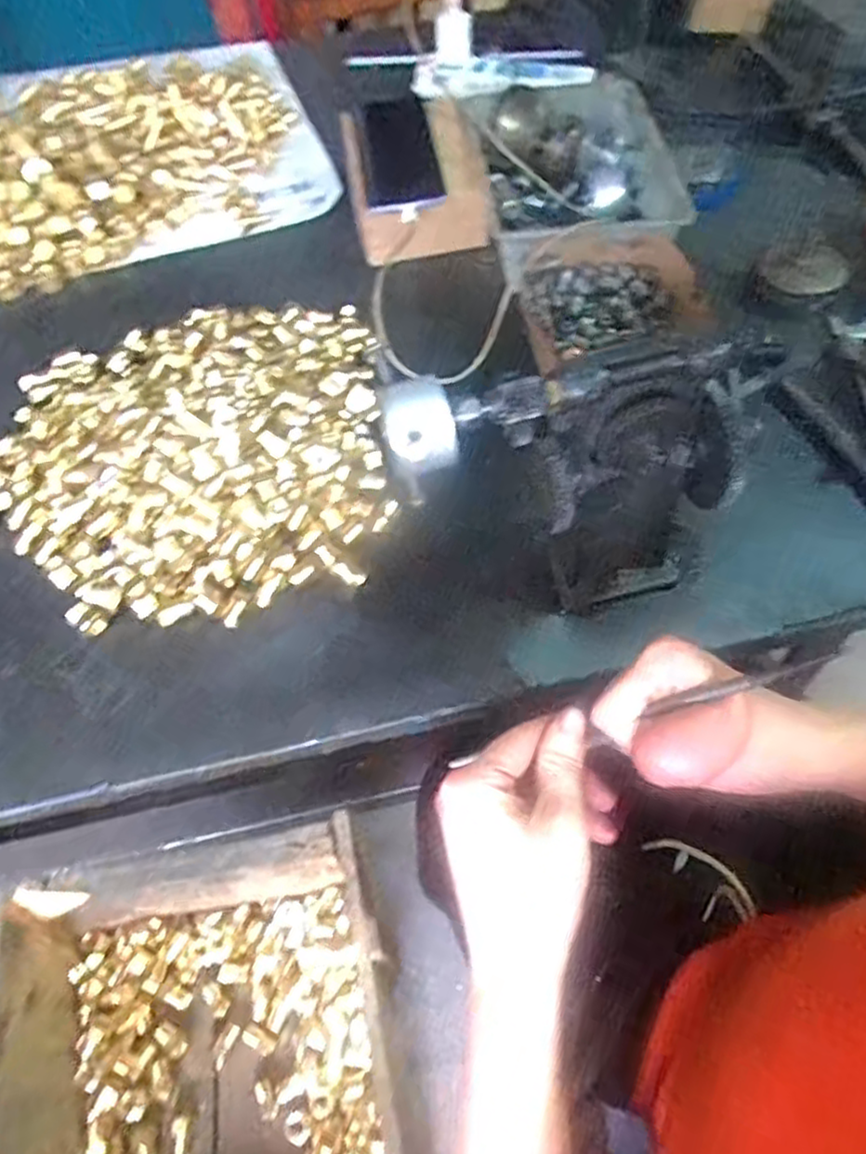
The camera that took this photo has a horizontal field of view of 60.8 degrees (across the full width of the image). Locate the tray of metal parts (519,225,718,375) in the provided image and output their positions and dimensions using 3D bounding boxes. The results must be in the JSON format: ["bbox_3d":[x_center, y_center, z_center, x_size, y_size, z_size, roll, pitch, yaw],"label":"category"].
[{"bbox_3d":[0.145,-0.239,0.626,0.150,0.040,0.105,-20,61,-8],"label":"tray of metal parts"}]

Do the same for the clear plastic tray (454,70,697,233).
[{"bbox_3d":[0.126,-0.395,0.712,0.181,0.054,0.271,-11,60,-3],"label":"clear plastic tray"}]

